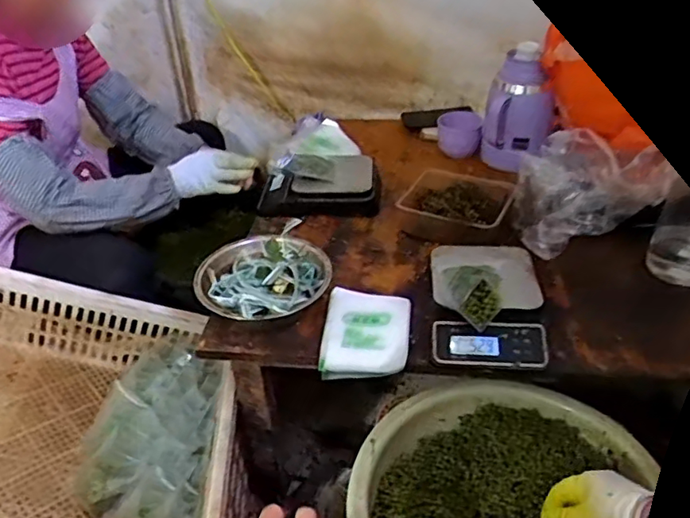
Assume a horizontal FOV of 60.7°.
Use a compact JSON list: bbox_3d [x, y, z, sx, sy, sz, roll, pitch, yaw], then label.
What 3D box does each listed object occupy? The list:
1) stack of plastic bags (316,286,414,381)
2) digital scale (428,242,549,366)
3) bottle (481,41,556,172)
[{"bbox_3d":[0.031,0.099,0.810,0.114,0.032,0.147,3,36,9],"label":"stack of plastic bags"},{"bbox_3d":[0.195,0.050,0.817,0.147,0.067,0.205,0,36,6],"label":"digital scale"},{"bbox_3d":[0.332,-0.295,1.135,0.134,0.213,0.116,9,38,17],"label":"bottle"}]

